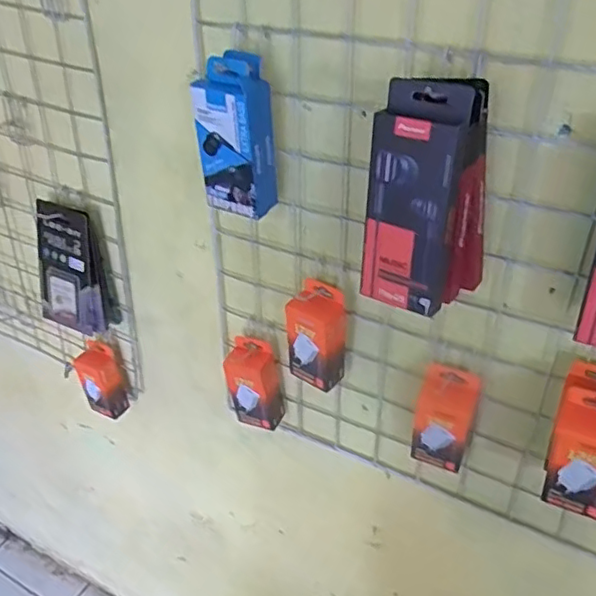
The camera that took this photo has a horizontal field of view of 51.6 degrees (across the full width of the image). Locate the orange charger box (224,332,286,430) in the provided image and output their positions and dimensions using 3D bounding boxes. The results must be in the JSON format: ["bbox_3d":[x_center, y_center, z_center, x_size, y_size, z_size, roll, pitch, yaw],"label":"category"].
[{"bbox_3d":[-0.054,0.112,0.796,0.064,0.107,0.049,13,36,19],"label":"orange charger box"}]

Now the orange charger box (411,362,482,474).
[{"bbox_3d":[0.158,0.132,0.666,0.065,0.113,0.048,19,38,27],"label":"orange charger box"}]

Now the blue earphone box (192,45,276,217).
[{"bbox_3d":[-0.061,-0.161,0.615,0.072,0.145,0.057,15,37,23],"label":"blue earphone box"}]

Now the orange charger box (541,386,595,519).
[{"bbox_3d":[0.259,0.141,0.554,0.060,0.113,0.048,18,38,25],"label":"orange charger box"}]

